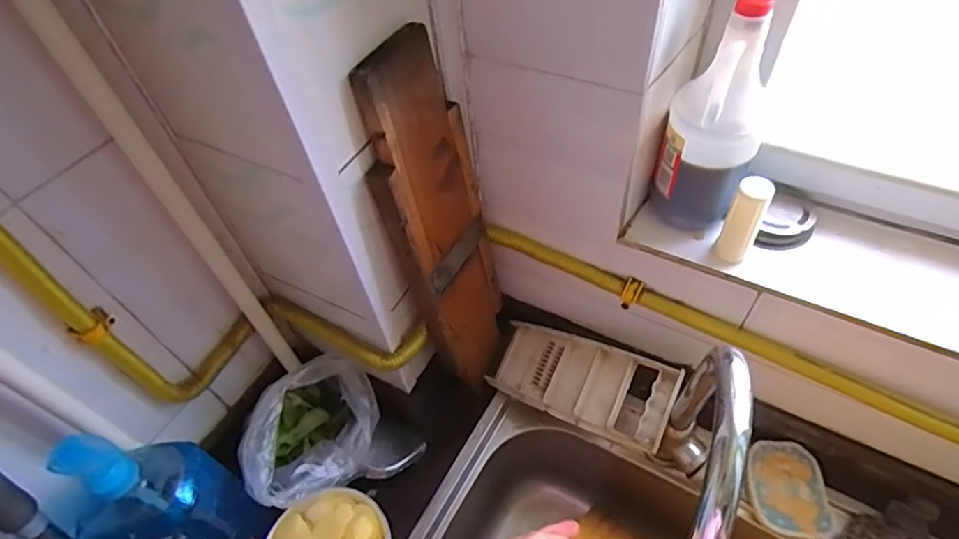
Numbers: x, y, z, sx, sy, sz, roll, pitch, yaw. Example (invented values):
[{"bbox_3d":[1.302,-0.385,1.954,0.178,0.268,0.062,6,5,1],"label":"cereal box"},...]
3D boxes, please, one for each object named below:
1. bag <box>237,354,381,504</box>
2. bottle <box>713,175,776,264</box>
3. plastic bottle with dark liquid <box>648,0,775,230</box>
[{"bbox_3d":[-0.197,0.187,0.642,0.151,0.146,0.140,-32,55,-18],"label":"bag"},{"bbox_3d":[0.250,-0.044,0.510,0.029,0.091,0.027,20,56,20],"label":"bottle"},{"bbox_3d":[0.221,-0.143,0.504,0.081,0.216,0.084,17,55,18],"label":"plastic bottle with dark liquid"}]

